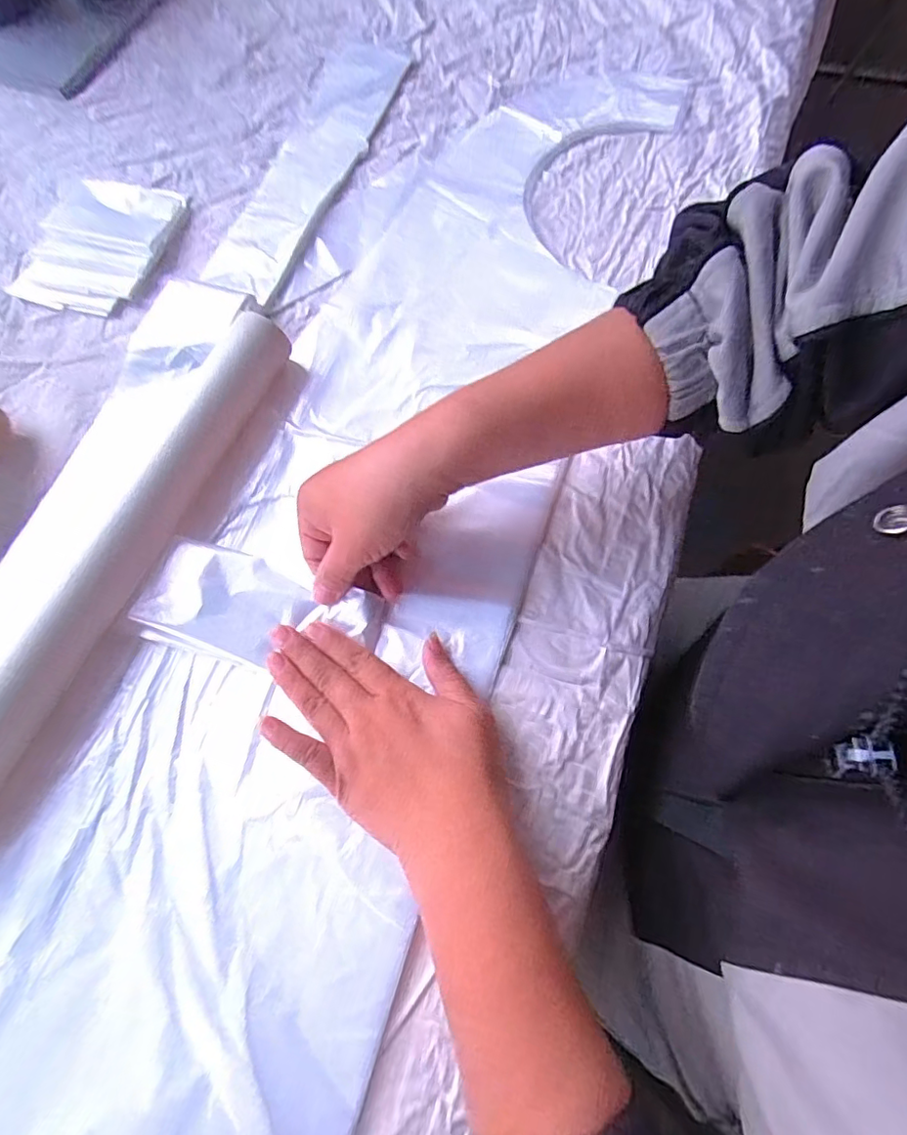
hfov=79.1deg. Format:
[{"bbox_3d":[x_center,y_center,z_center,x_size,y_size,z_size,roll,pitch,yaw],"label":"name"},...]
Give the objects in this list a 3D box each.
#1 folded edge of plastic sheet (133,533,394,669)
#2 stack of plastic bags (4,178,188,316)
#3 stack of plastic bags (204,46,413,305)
[{"bbox_3d":[-0.113,0.026,0.320,0.138,0.008,0.061,16,75,2],"label":"folded edge of plastic sheet"},{"bbox_3d":[-0.271,-0.253,0.427,0.096,0.016,0.128,18,71,7],"label":"stack of plastic bags"},{"bbox_3d":[-0.114,-0.343,0.459,0.069,0.007,0.310,16,71,6],"label":"stack of plastic bags"}]

